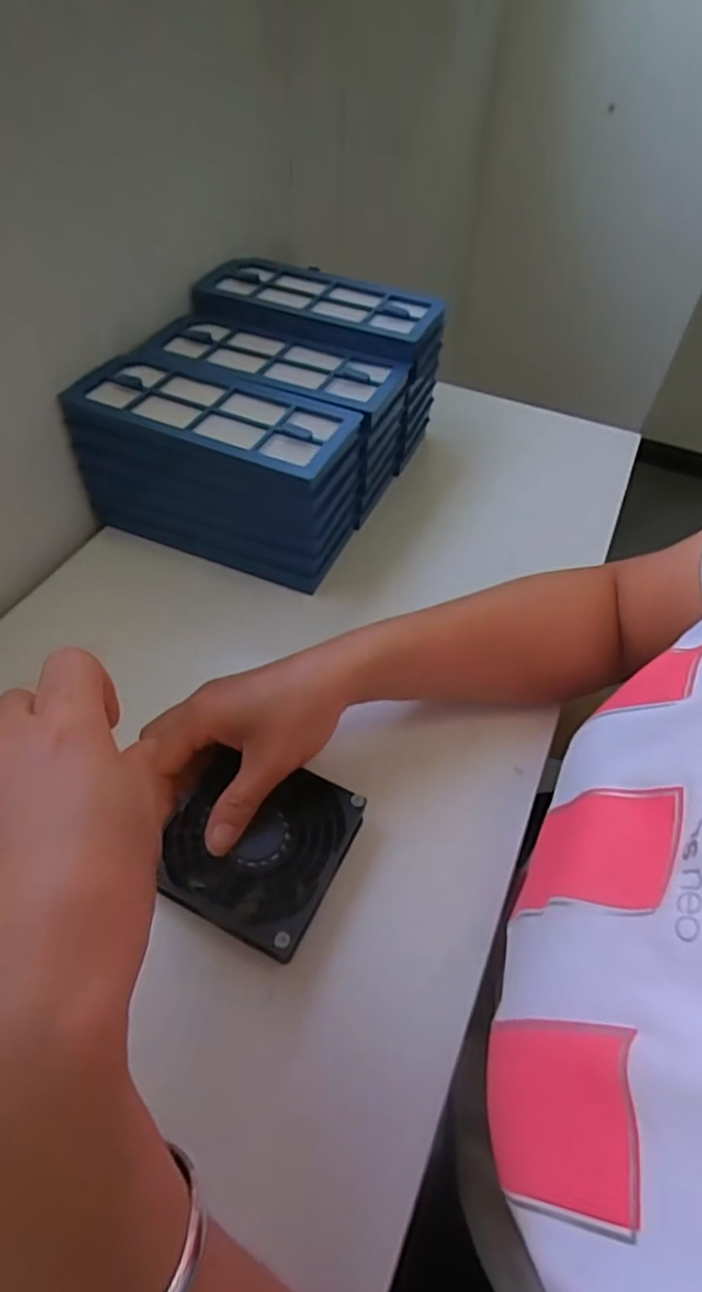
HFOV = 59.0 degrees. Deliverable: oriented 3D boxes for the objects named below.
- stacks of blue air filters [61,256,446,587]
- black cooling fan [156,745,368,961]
[{"bbox_3d":[-0.065,-0.204,0.537,0.205,0.127,0.265,20,53,14],"label":"stacks of blue air filters"},{"bbox_3d":[-0.055,0.110,0.348,0.099,0.028,0.093,22,53,15],"label":"black cooling fan"}]

